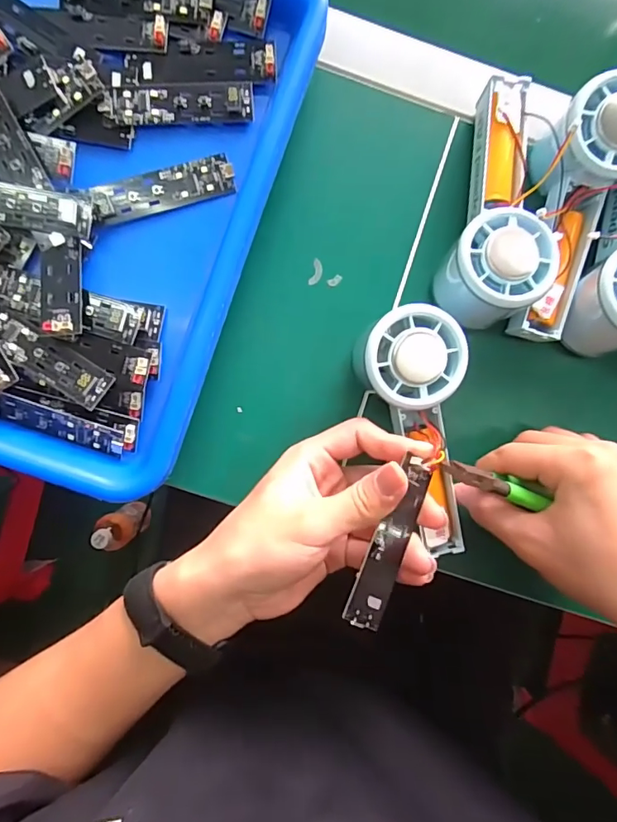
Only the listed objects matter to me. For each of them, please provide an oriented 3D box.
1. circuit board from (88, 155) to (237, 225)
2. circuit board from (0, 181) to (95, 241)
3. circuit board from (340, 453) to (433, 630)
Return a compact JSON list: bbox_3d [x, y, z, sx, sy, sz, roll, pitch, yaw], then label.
[{"bbox_3d":[-0.089,-0.135,0.297,0.086,0.007,0.024,-18,111,-6],"label":"circuit board"},{"bbox_3d":[-0.173,-0.120,0.282,0.090,0.011,0.024,9,88,-2],"label":"circuit board"},{"bbox_3d":[0.043,0.068,0.252,0.026,0.008,0.089,26,76,-26],"label":"circuit board"}]

